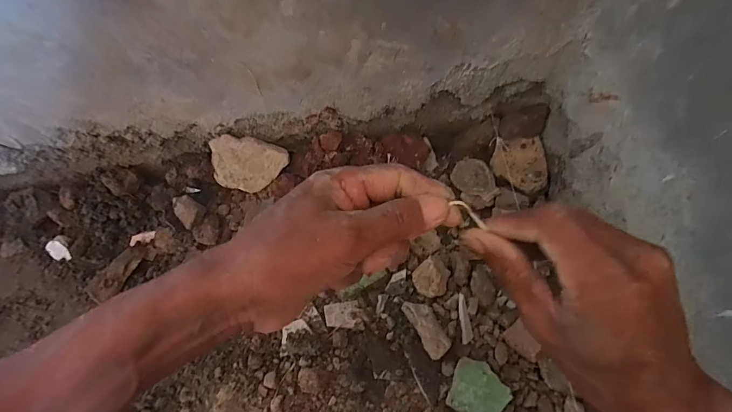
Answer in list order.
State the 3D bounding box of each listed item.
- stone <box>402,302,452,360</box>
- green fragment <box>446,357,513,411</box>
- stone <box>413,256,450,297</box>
[{"bbox_3d":[0.096,0.187,0.589,0.040,0.033,0.093,-27,70,-8],"label":"stone"},{"bbox_3d":[0.166,0.276,0.564,0.083,0.021,0.077,29,73,12],"label":"green fragment"},{"bbox_3d":[0.105,0.119,0.616,0.055,0.026,0.054,38,75,15],"label":"stone"}]

